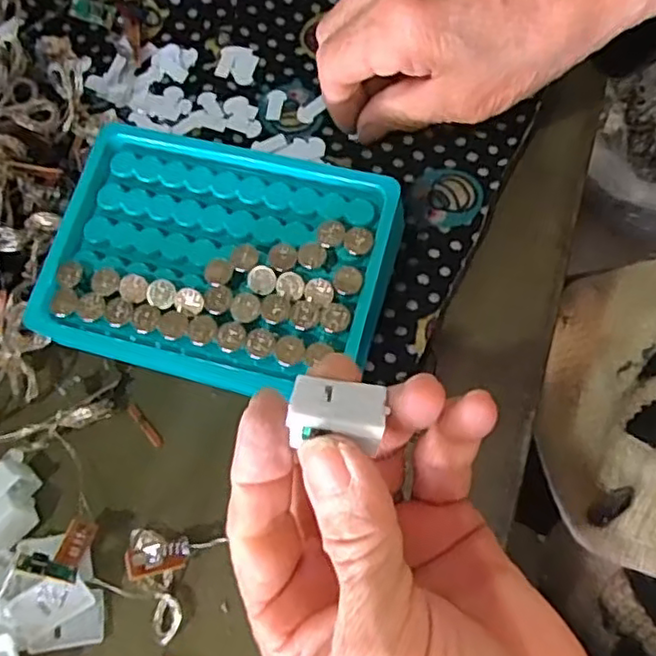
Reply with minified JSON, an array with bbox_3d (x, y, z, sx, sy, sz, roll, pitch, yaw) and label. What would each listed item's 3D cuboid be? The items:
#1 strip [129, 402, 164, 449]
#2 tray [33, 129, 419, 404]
[{"bbox_3d":[-0.079,0.042,0.282,0.004,0.004,0.023,-41,74,-9],"label":"strip"},{"bbox_3d":[-0.044,-0.026,0.274,0.136,0.034,0.097,14,74,9],"label":"tray"}]

